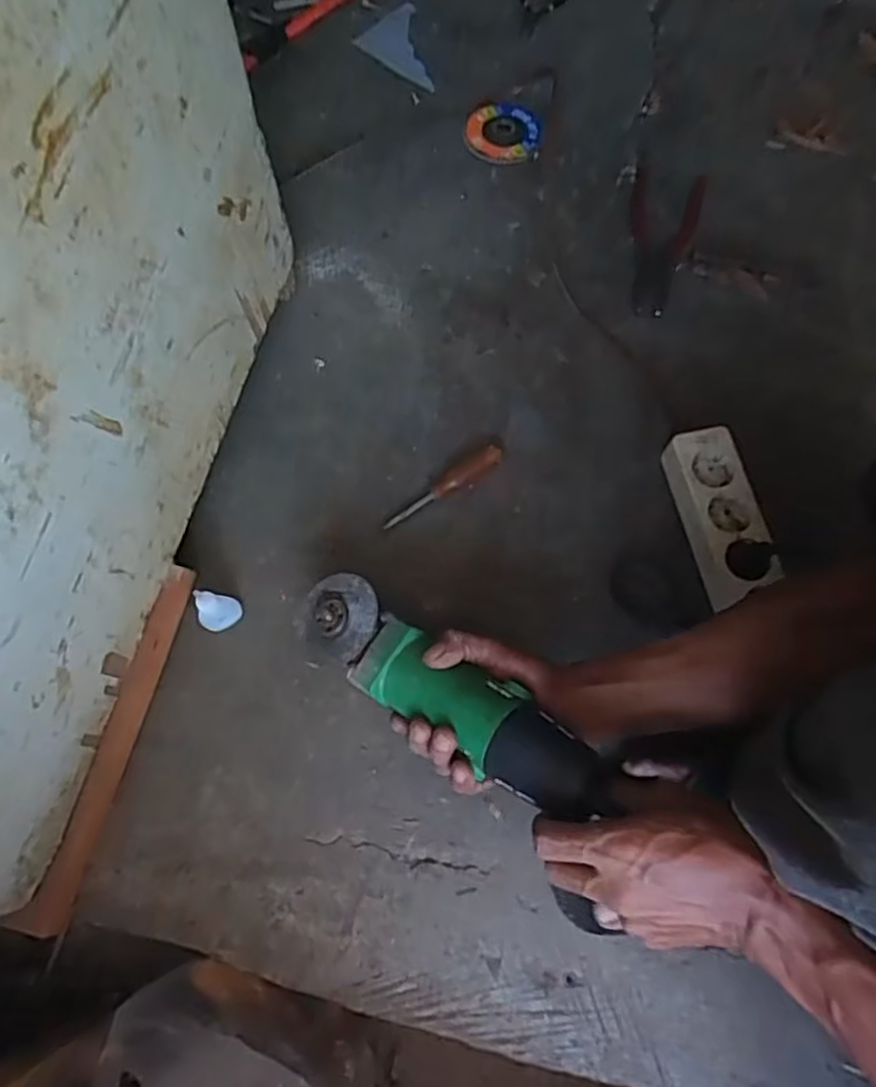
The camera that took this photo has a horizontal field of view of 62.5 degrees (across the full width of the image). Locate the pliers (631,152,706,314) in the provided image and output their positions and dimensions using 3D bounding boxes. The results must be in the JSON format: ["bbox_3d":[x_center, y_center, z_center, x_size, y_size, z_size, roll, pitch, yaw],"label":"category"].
[{"bbox_3d":[0.240,-0.329,0.782,0.077,0.015,0.205,13,71,5],"label":"pliers"}]

